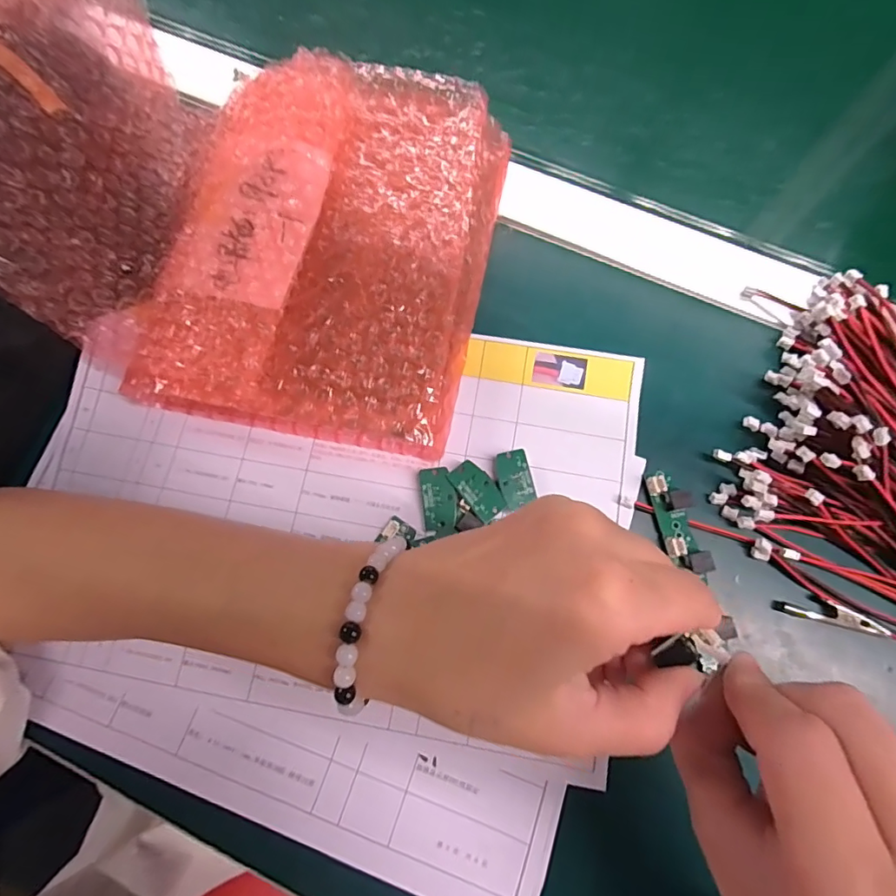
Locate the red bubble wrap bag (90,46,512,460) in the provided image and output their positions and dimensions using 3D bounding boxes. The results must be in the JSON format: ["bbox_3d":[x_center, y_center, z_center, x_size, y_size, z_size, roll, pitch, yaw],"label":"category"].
[{"bbox_3d":[-0.066,-0.116,0.264,0.173,0.042,0.220,12,75,3],"label":"red bubble wrap bag"}]

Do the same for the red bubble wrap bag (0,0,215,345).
[{"bbox_3d":[-0.190,-0.158,0.246,0.024,0.116,0.188,-9,55,37],"label":"red bubble wrap bag"}]

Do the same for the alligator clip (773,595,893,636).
[{"bbox_3d":[0.183,0.079,0.232,0.048,0.008,0.011,13,75,3],"label":"alligator clip"}]

